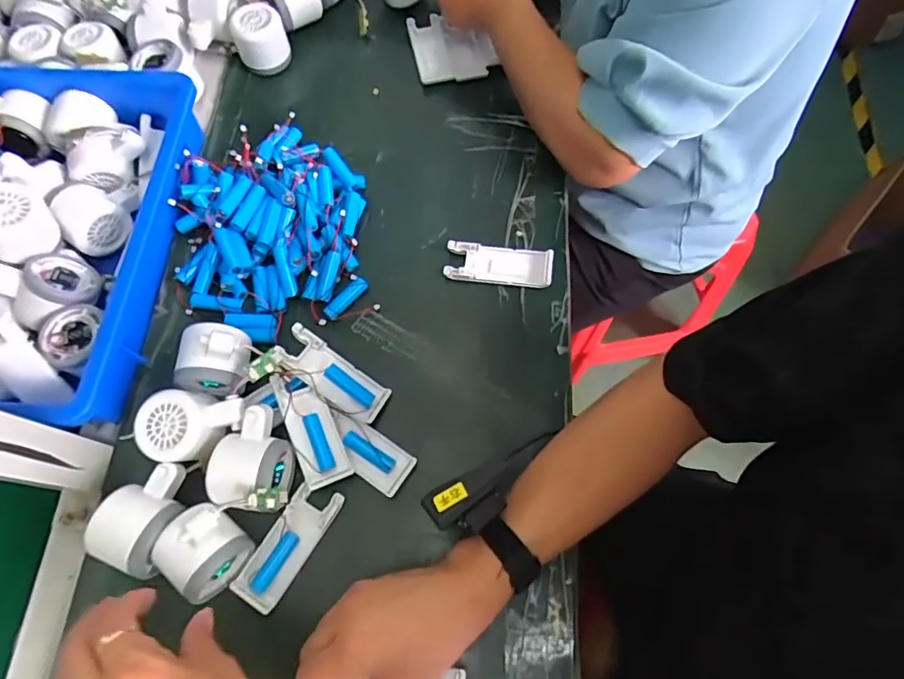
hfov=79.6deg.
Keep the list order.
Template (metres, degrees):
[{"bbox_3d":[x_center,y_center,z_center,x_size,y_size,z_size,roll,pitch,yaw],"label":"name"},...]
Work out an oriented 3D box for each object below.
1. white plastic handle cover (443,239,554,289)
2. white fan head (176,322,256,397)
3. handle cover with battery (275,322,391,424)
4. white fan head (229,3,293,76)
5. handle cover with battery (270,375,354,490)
[{"bbox_3d":[0.047,-0.074,0.538,0.103,0.013,0.039,7,70,3],"label":"white plastic handle cover"},{"bbox_3d":[-0.203,0.017,0.463,0.064,0.055,0.052,4,69,2],"label":"white fan head"},{"bbox_3d":[-0.105,0.032,0.477,0.102,0.022,0.040,39,73,-5],"label":"handle cover with battery"},{"bbox_3d":[-0.221,-0.346,0.628,0.061,0.051,0.060,-14,70,-5],"label":"white fan head"},{"bbox_3d":[-0.121,0.076,0.468,0.039,0.016,0.100,-18,78,-26],"label":"handle cover with battery"}]

